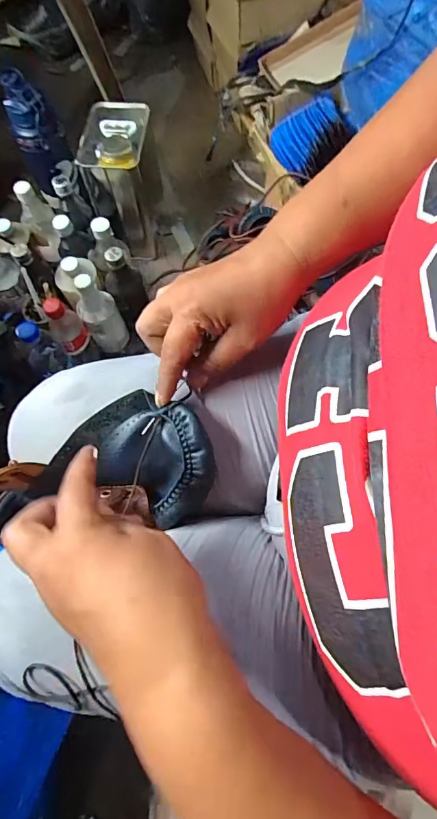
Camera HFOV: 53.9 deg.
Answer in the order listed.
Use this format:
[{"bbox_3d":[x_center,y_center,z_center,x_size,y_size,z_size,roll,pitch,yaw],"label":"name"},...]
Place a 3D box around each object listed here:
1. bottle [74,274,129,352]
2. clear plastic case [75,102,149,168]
[{"bbox_3d":[-0.211,-0.169,0.777,0.065,0.176,0.055,-25,71,-7],"label":"bottle"},{"bbox_3d":[-0.184,-0.479,0.751,0.104,0.016,0.153,5,70,4],"label":"clear plastic case"}]

